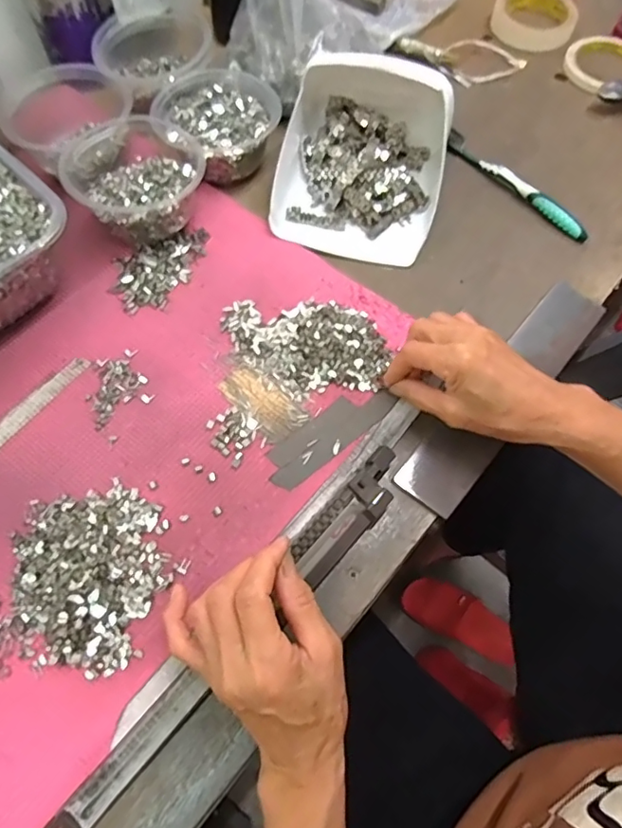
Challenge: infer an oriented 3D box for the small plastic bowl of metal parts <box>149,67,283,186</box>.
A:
[{"bbox_3d":[-0.094,-0.288,0.534,0.112,0.046,0.105,0,64,-1],"label":"small plastic bowl of metal parts"}]

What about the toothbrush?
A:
[{"bbox_3d":[0.201,-0.229,0.537,0.015,0.016,0.175,-37,70,-17],"label":"toothbrush"}]

